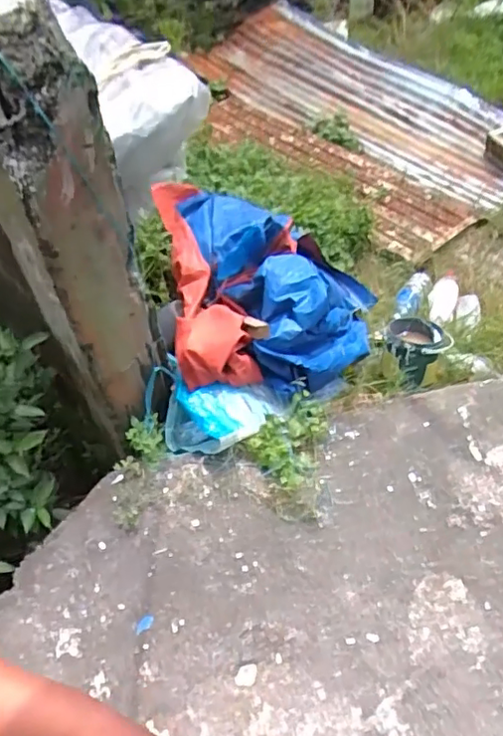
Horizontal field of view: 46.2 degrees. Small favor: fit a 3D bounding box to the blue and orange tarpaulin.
[{"bbox_3d":[0.039,-0.359,1.884,0.629,0.366,1.055,-10,51,-3],"label":"blue and orange tarpaulin"}]

